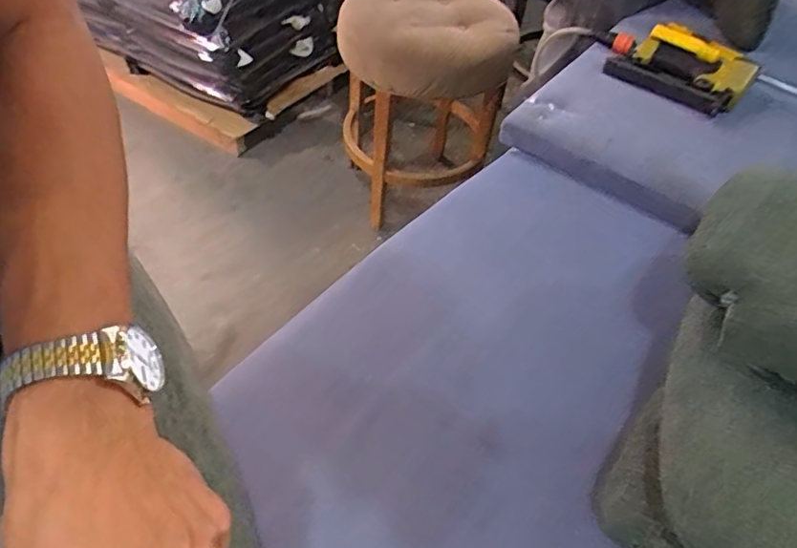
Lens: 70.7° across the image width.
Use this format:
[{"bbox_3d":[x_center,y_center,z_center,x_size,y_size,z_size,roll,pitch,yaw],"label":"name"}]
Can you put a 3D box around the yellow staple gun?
[{"bbox_3d":[0.426,-0.313,0.848,0.194,0.053,0.154,38,55,24],"label":"yellow staple gun"}]

